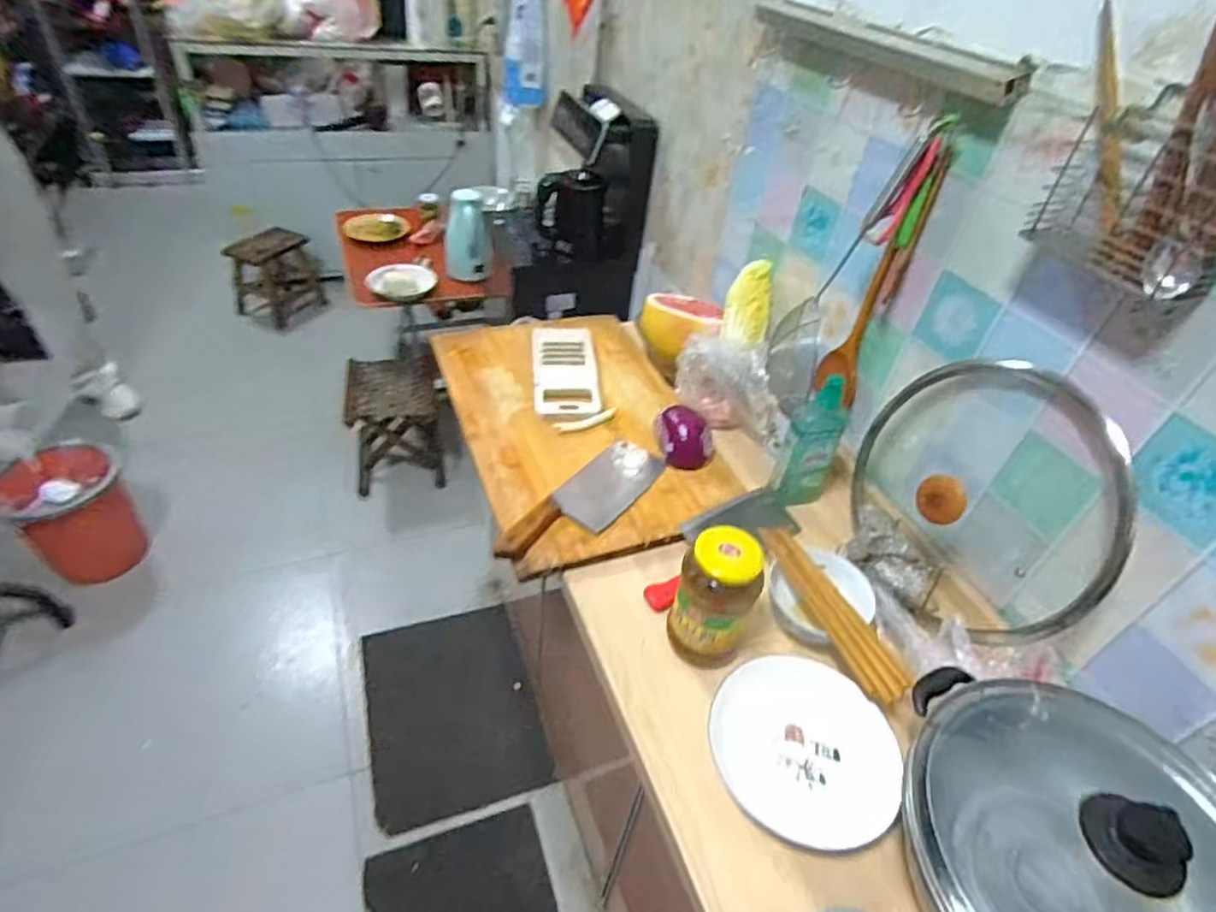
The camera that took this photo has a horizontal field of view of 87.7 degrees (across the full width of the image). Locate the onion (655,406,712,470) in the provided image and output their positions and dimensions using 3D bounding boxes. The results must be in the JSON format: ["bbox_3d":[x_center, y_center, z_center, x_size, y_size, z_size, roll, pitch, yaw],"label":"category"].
[{"bbox_3d":[0.115,-0.031,0.963,0.089,0.062,0.076,13,42,6],"label":"onion"}]

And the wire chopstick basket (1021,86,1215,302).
[{"bbox_3d":[0.476,-0.236,0.563,0.048,0.135,0.167,-9,44,-18],"label":"wire chopstick basket"}]

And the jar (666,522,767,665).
[{"bbox_3d":[0.119,0.161,0.701,0.089,0.160,0.075,23,44,17],"label":"jar"}]

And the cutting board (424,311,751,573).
[{"bbox_3d":[-0.048,-0.064,1.020,0.366,0.029,0.547,-11,45,-20],"label":"cutting board"}]

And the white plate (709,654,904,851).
[{"bbox_3d":[0.204,0.300,0.660,0.189,0.029,0.173,4,41,-4],"label":"white plate"}]

